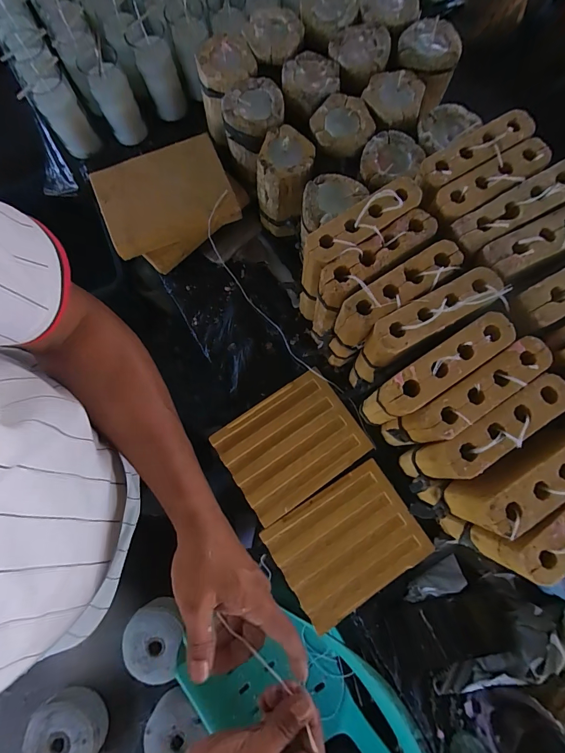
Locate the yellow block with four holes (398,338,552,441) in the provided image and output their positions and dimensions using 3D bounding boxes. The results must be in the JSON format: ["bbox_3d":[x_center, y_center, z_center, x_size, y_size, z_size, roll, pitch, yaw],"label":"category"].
[{"bbox_3d":[0.228,0.017,0.437,0.163,0.074,0.042,-34,81,-6],"label":"yellow block with four holes"}]

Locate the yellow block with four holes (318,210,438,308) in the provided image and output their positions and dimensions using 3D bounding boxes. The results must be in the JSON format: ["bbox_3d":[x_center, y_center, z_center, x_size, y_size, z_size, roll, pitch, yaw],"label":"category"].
[{"bbox_3d":[0.118,-0.150,0.458,0.167,0.036,0.049,-35,81,-6],"label":"yellow block with four holes"}]

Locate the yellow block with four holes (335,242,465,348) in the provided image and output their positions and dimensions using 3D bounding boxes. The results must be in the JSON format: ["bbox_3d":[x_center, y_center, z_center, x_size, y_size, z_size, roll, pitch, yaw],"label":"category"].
[{"bbox_3d":[0.144,-0.104,0.459,0.164,0.062,0.045,-34,81,-6],"label":"yellow block with four holes"}]

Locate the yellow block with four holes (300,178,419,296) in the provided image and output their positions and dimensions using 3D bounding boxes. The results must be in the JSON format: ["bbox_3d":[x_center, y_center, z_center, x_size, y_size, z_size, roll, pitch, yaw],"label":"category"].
[{"bbox_3d":[0.100,-0.185,0.492,0.172,0.092,0.043,-34,81,-6],"label":"yellow block with four holes"}]

